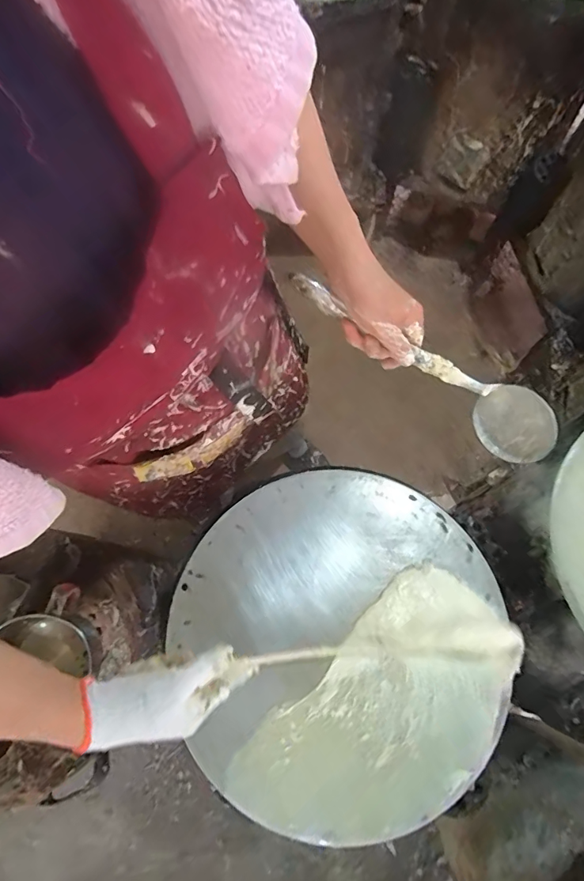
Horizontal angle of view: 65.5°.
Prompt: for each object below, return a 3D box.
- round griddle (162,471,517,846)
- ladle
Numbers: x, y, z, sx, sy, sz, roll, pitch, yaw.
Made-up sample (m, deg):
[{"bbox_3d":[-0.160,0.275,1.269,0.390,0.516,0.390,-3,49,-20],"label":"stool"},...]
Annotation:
[{"bbox_3d":[0.057,0.224,0.517,0.363,0.034,0.373,0,74,1],"label":"round griddle"},{"bbox_3d":[0.149,-0.077,0.495,0.344,0.091,0.051,30,75,-14],"label":"ladle"}]

